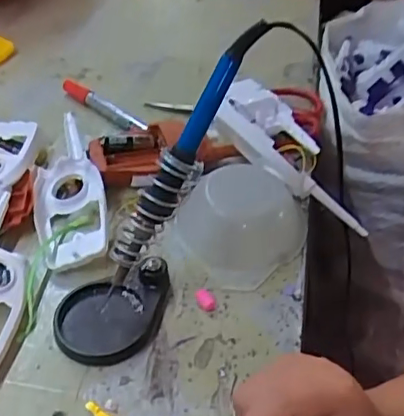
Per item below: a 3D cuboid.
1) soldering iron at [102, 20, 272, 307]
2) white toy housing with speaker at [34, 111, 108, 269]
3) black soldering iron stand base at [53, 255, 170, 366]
[{"bbox_3d":[-0.015,-0.027,0.376,0.022,0.202,0.023,38,16,33],"label":"soldering iron"},{"bbox_3d":[-0.114,-0.016,0.491,0.055,0.038,0.166,-7,43,-12],"label":"white toy housing with speaker"},{"bbox_3d":[-0.062,0.074,0.408,0.082,0.025,0.068,-6,43,-10],"label":"black soldering iron stand base"}]

